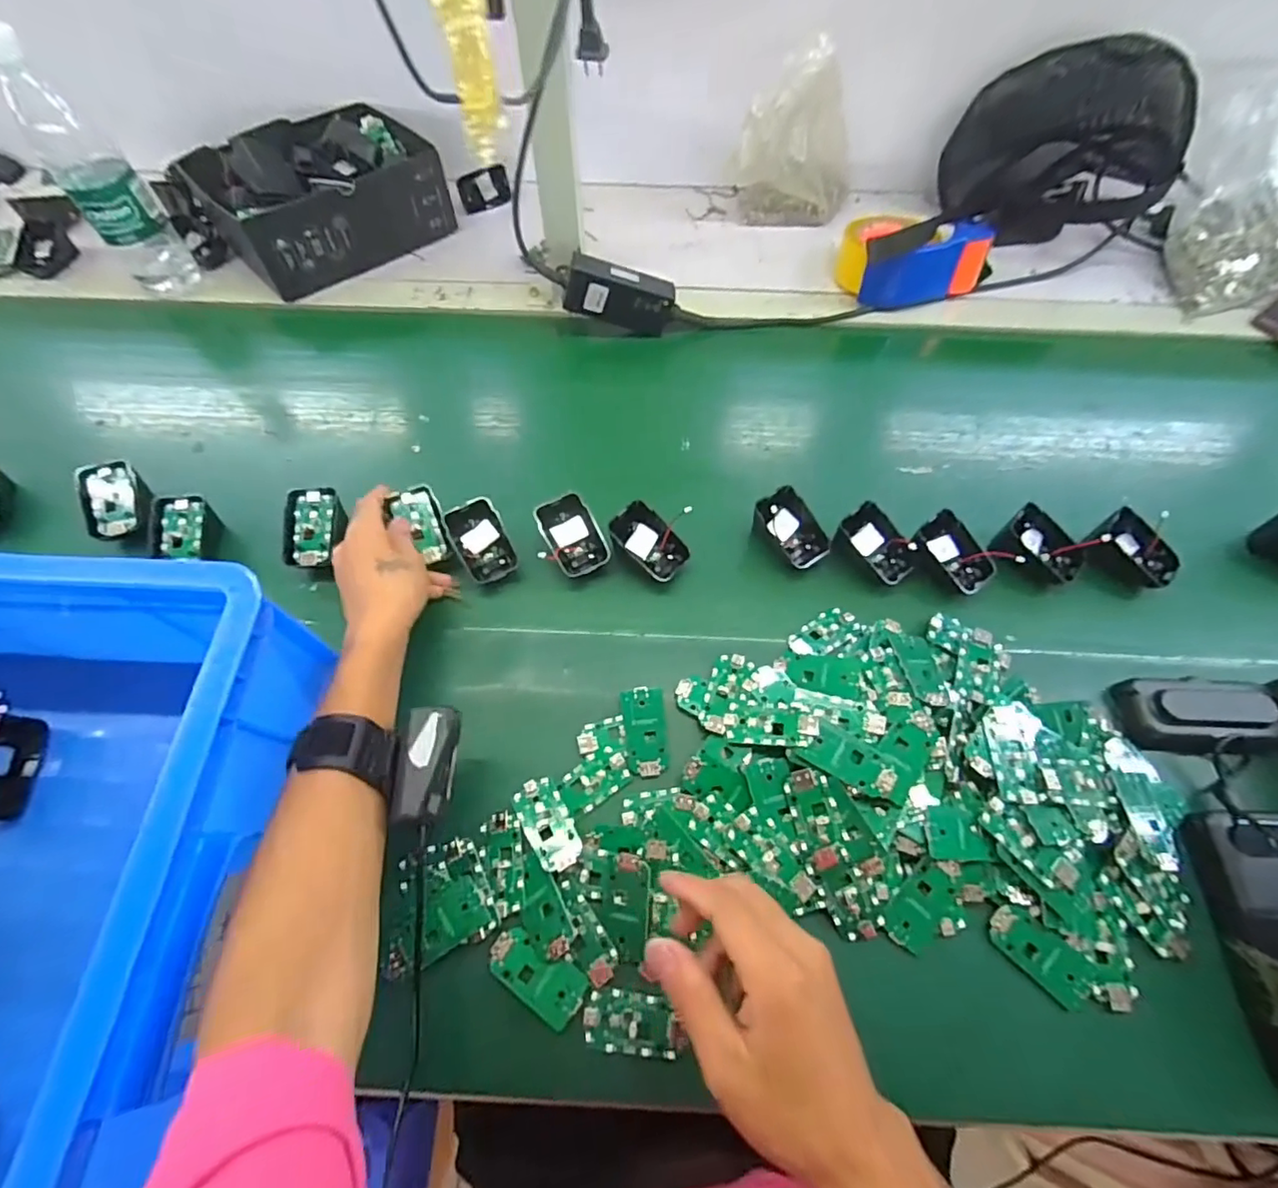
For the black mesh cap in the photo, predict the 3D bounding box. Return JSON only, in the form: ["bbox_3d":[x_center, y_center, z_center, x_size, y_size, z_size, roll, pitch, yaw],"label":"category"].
[{"bbox_3d":[0.497,-0.521,0.675,0.213,0.167,0.134,-4,61,-1],"label":"black mesh cap"}]

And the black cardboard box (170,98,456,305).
[{"bbox_3d":[-0.373,-0.479,0.699,0.238,0.101,0.176,-36,67,-17],"label":"black cardboard box"}]

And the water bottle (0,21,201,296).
[{"bbox_3d":[-0.558,-0.429,0.594,0.068,0.218,0.069,-37,67,-18],"label":"water bottle"}]

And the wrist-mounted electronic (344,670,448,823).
[{"bbox_3d":[-0.130,0.104,0.354,0.028,0.023,0.068,1,61,1],"label":"wrist-mounted electronic"}]

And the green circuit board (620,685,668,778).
[{"bbox_3d":[0.005,0.102,0.426,0.031,0.004,0.063,-5,71,-3],"label":"green circuit board"}]

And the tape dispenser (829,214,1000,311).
[{"bbox_3d":[0.316,-0.388,0.656,0.154,0.073,0.085,-9,59,-5],"label":"tape dispenser"}]

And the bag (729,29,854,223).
[{"bbox_3d":[0.192,-0.535,0.691,0.141,0.165,0.075,9,62,6],"label":"bag"}]

